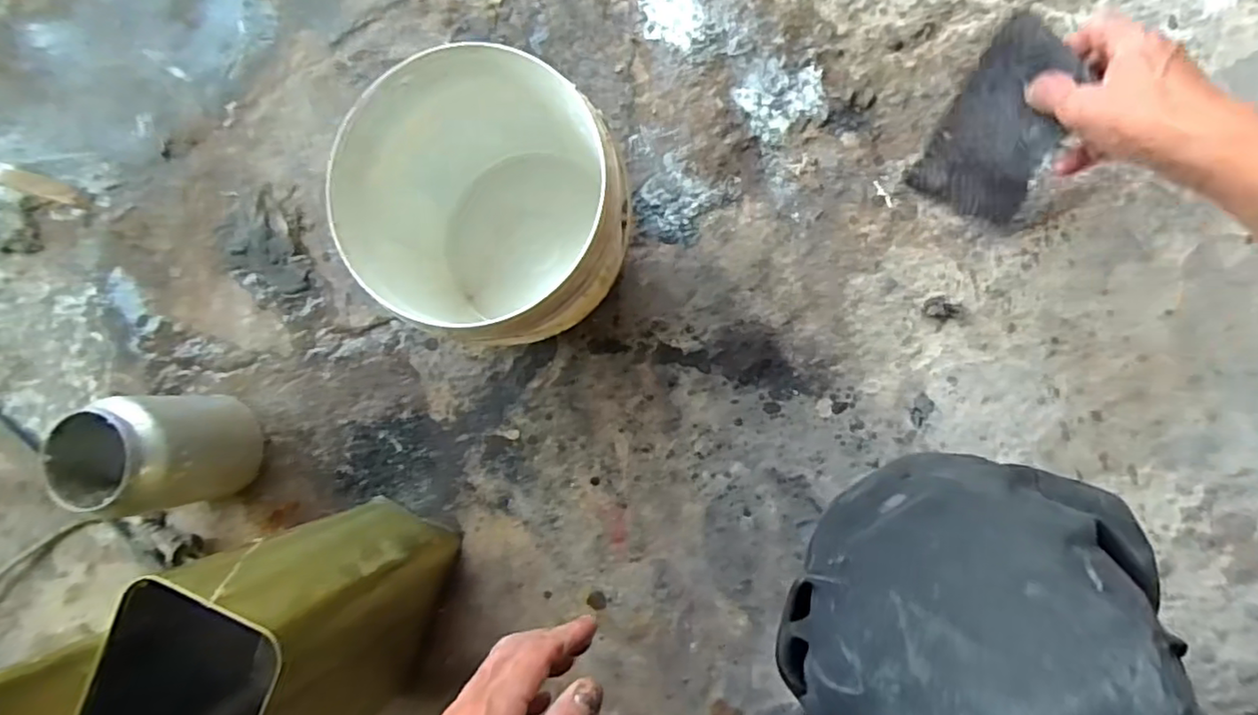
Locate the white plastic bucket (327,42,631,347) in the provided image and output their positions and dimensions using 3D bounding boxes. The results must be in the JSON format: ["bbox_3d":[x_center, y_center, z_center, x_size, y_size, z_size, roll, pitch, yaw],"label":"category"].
[{"bbox_3d":[-0.100,-0.109,0.536,0.200,0.201,0.185,0,91,6],"label":"white plastic bucket"}]

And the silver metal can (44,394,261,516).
[{"bbox_3d":[-0.426,0.085,0.581,0.096,0.139,0.102,0,88,7],"label":"silver metal can"}]

